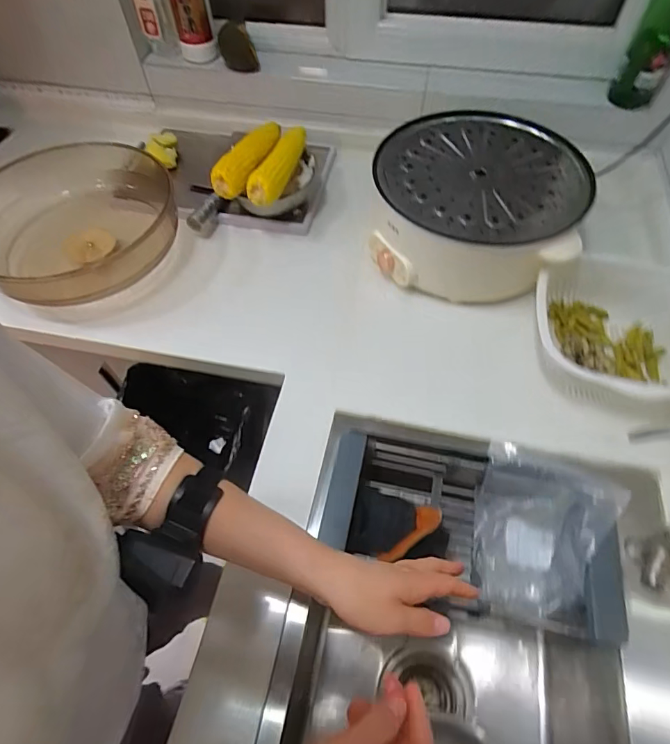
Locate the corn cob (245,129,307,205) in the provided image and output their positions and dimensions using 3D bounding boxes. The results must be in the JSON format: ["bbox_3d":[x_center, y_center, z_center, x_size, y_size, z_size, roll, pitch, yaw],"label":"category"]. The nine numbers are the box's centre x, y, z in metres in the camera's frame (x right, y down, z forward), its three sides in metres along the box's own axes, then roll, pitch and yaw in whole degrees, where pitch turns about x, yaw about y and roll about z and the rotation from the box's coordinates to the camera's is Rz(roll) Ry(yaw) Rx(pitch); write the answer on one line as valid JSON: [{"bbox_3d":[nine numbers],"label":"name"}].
[{"bbox_3d":[-0.088,-0.353,0.765,0.052,0.050,0.179,20,60,12],"label":"corn cob"}]

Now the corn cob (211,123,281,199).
[{"bbox_3d":[-0.147,-0.374,0.770,0.058,0.045,0.176,18,60,11],"label":"corn cob"}]

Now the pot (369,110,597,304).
[{"bbox_3d":[0.232,-0.280,0.753,0.313,0.146,0.310,0,58,0],"label":"pot"}]

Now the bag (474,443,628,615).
[{"bbox_3d":[0.256,0.213,0.592,0.158,0.103,0.190,27,62,16],"label":"bag"}]

